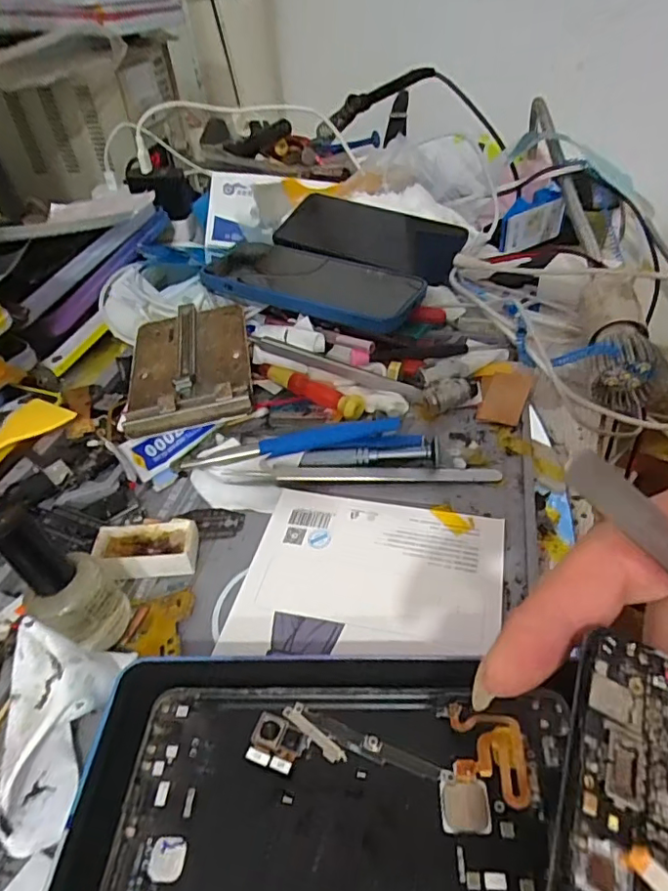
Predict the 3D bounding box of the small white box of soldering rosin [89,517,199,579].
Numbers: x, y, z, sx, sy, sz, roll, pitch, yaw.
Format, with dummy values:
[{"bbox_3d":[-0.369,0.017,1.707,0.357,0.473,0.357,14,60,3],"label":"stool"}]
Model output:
[{"bbox_3d":[-0.094,0.052,0.274,0.048,0.016,0.025,-7,41,-1],"label":"small white box of soldering rosin"}]

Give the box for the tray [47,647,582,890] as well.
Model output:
[{"bbox_3d":[-0.004,0.117,0.181,0.164,0.023,0.097,-1,41,5],"label":"tray"}]

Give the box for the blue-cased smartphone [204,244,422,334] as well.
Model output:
[{"bbox_3d":[-0.022,-0.124,0.420,0.173,0.020,0.088,17,37,17],"label":"blue-cased smartphone"}]

